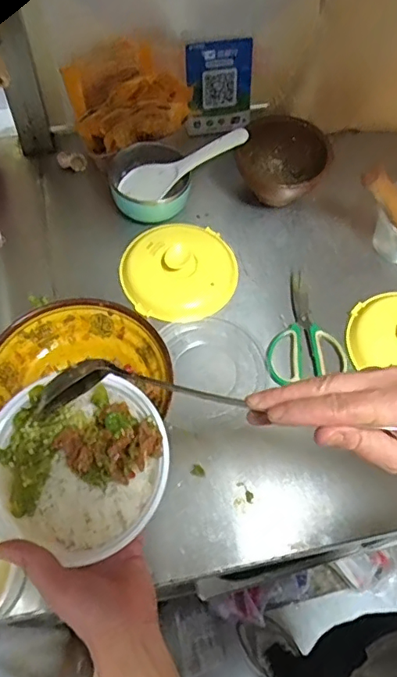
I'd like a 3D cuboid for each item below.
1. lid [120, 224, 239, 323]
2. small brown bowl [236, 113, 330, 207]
[{"bbox_3d":[-0.028,-0.102,0.795,0.168,0.048,0.157,1,61,-2],"label":"lid"},{"bbox_3d":[0.130,-0.281,0.872,0.131,0.087,0.129,1,61,-2],"label":"small brown bowl"}]

